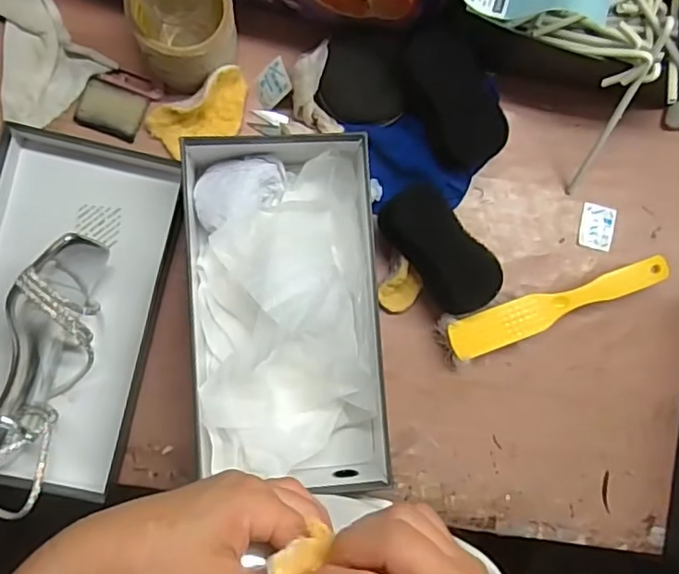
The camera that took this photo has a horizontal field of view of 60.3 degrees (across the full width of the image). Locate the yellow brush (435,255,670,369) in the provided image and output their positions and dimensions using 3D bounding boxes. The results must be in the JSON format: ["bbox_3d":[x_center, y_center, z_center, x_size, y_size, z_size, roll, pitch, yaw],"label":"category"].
[{"bbox_3d":[0.204,0.017,0.564,0.226,0.037,0.039,-20,89,-7],"label":"yellow brush"}]

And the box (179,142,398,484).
[{"bbox_3d":[-0.045,0.022,0.511,0.168,0.090,0.308,-3,87,-6],"label":"box"}]

